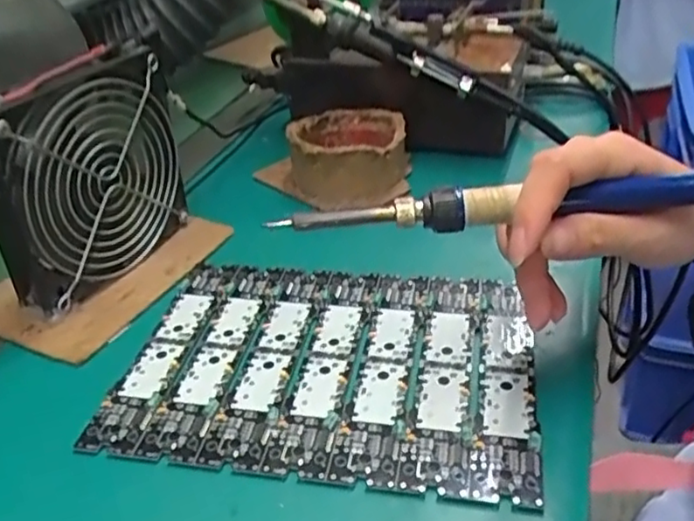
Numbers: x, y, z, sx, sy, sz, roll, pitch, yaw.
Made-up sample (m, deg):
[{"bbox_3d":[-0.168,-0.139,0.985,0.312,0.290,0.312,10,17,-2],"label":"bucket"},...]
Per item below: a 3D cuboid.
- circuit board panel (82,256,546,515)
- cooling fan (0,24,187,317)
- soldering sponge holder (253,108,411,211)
[{"bbox_3d":[-0.010,0.050,0.333,0.198,0.006,0.140,3,35,11],"label":"circuit board panel"},{"bbox_3d":[-0.143,-0.048,0.381,0.031,0.125,0.121,17,39,26],"label":"cooling fan"},{"bbox_3d":[-0.003,-0.080,0.495,0.092,0.044,0.102,-28,42,-33],"label":"soldering sponge holder"}]

